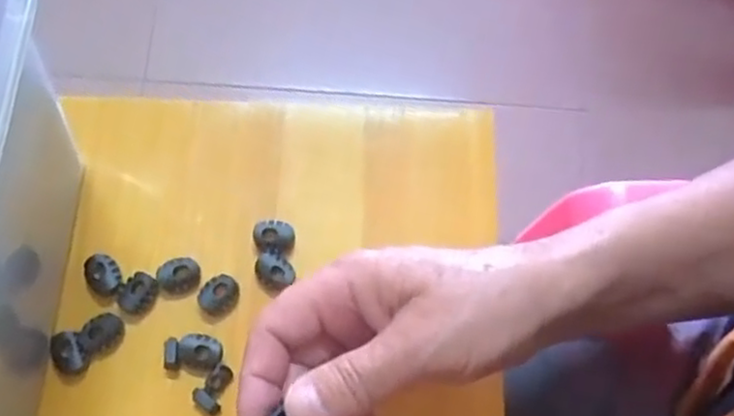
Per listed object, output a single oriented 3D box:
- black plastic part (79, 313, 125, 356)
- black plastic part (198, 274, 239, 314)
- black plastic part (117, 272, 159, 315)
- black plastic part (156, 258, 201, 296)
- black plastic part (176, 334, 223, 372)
[{"bbox_3d":[-0.137,0.065,0.363,0.021,0.007,0.017,-28,76,-10],"label":"black plastic part"},{"bbox_3d":[-0.077,0.046,0.368,0.022,0.011,0.018,-39,78,-12],"label":"black plastic part"},{"bbox_3d":[-0.120,0.045,0.367,0.016,0.007,0.021,32,75,8],"label":"black plastic part"},{"bbox_3d":[-0.100,0.036,0.372,0.023,0.008,0.018,-23,75,-8],"label":"black plastic part"},{"bbox_3d":[-0.086,0.075,0.360,0.022,0.007,0.018,16,73,3],"label":"black plastic part"}]

